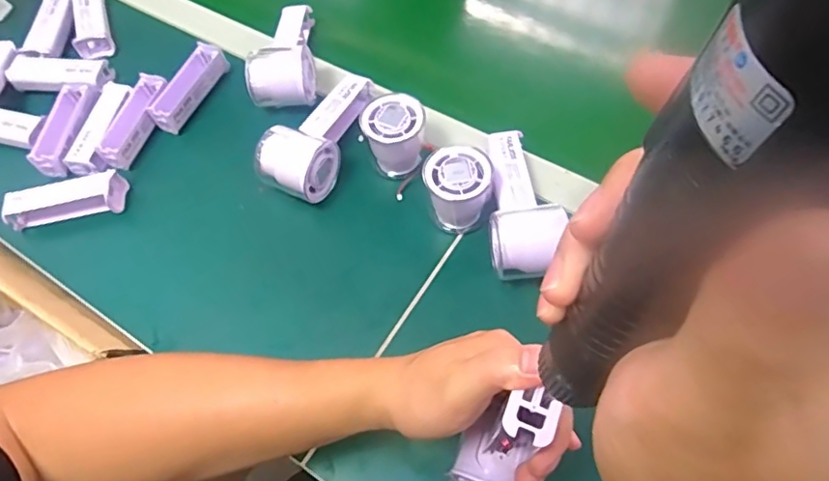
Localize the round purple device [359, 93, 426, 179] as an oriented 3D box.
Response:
[{"bbox_3d":[-0.018,-0.099,0.532,0.051,0.056,0.051,-2,60,3],"label":"round purple device"}]

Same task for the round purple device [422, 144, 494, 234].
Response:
[{"bbox_3d":[0.038,-0.042,0.498,0.055,0.057,0.056,-2,60,3],"label":"round purple device"}]

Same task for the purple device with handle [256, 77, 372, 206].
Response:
[{"bbox_3d":[-0.094,-0.107,0.550,0.064,0.056,0.143,16,62,12],"label":"purple device with handle"}]

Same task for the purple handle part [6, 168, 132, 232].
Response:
[{"bbox_3d":[-0.329,-0.038,0.540,0.104,0.030,0.032,-10,60,-2],"label":"purple handle part"}]

